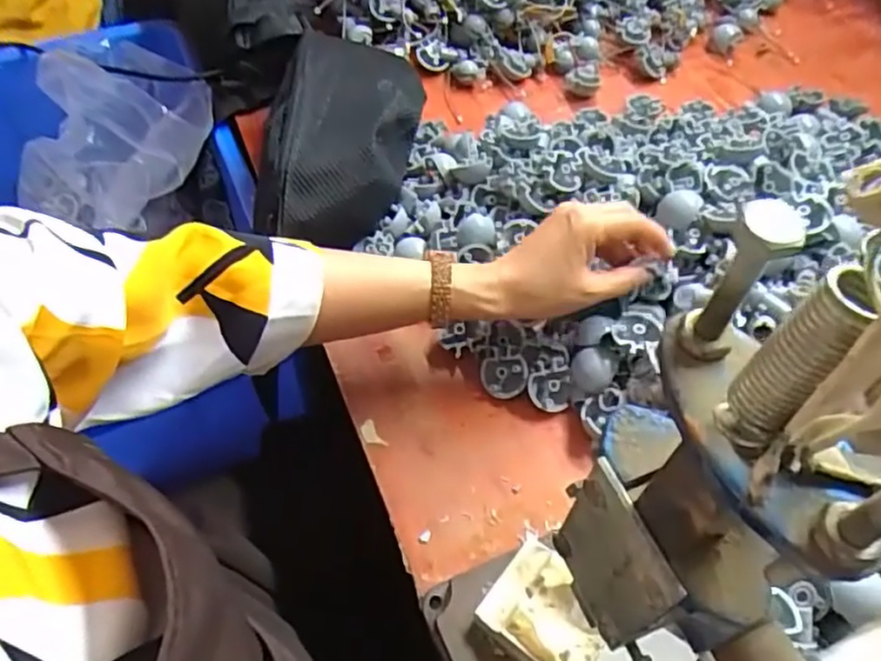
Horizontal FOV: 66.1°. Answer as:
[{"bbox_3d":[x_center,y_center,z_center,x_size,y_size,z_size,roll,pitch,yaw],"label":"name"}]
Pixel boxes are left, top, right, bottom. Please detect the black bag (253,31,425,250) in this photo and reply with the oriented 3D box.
[{"bbox_3d":[-0.089,-0.180,0.616,0.135,0.067,0.244,3,55,0],"label":"black bag"}]

